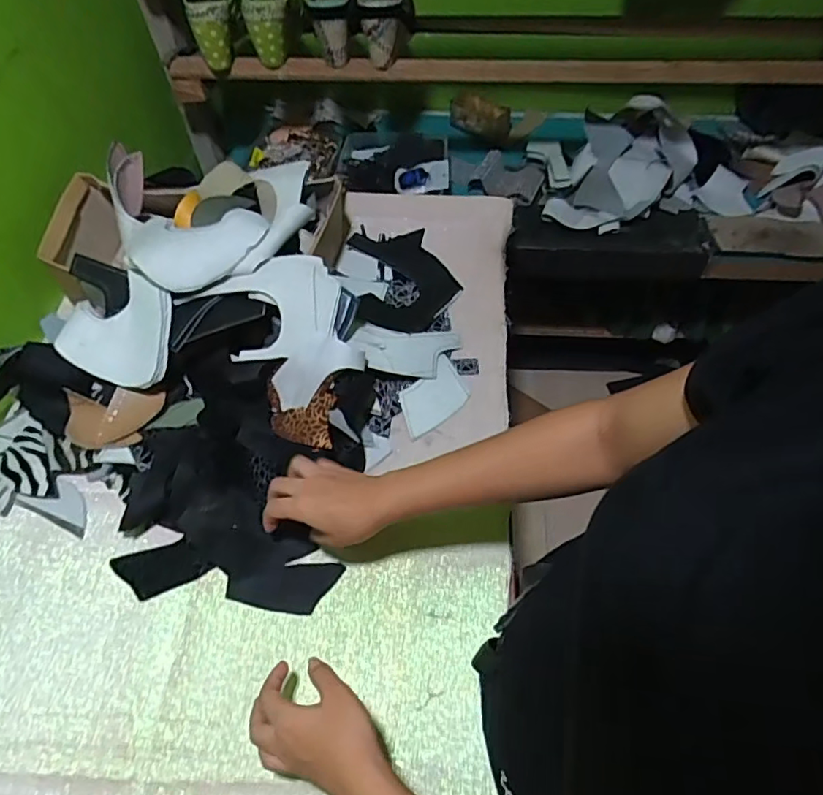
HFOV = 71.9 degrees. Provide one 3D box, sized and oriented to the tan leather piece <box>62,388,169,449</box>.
[{"bbox_3d":[-0.331,0.022,0.627,0.103,0.014,0.068,-5,58,-3],"label":"tan leather piece"}]

